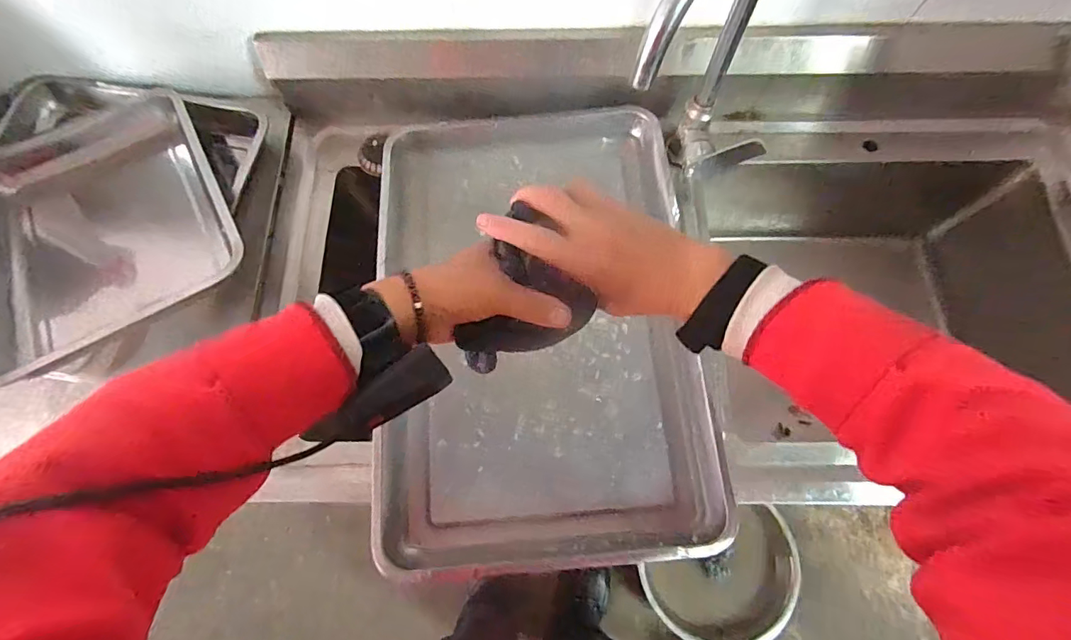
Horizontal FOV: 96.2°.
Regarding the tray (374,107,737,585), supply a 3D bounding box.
[{"bbox_3d":[0.004,-0.011,0.622,0.398,0.050,0.602,-4,71,-1],"label":"tray"}]

